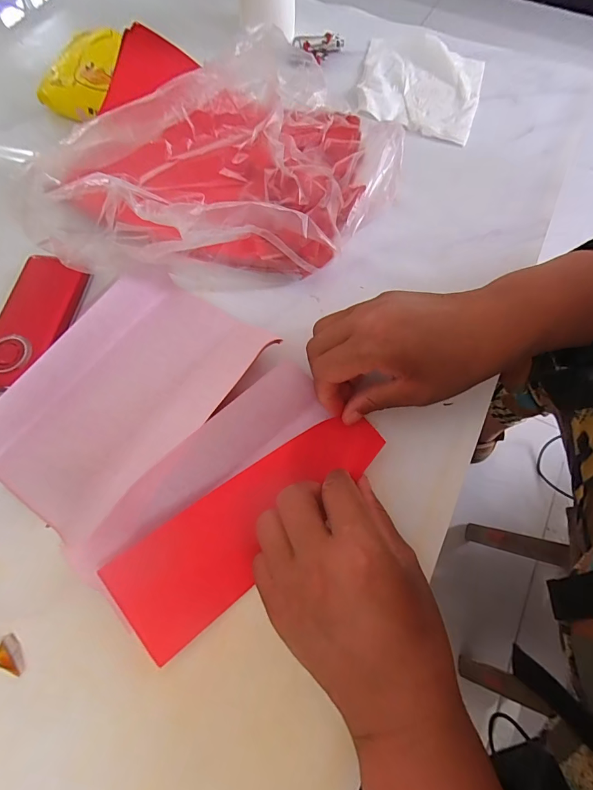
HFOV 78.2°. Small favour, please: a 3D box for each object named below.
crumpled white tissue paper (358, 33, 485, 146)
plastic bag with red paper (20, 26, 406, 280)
[{"bbox_3d":[0.132,-0.336,0.394,0.129,0.022,0.130,19,70,7],"label":"crumpled white tissue paper"},{"bbox_3d":[-0.060,-0.205,0.308,0.275,0.094,0.198,-4,69,-2],"label":"plastic bag with red paper"}]

